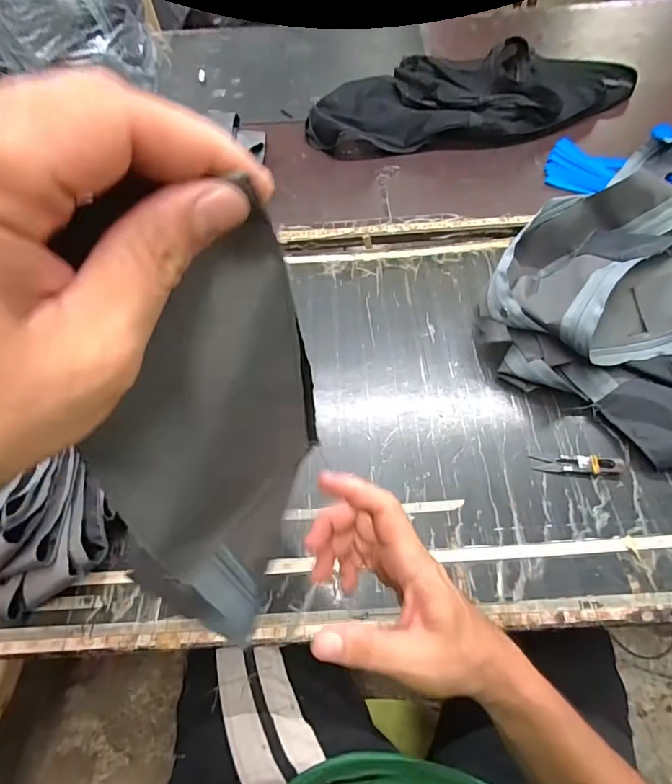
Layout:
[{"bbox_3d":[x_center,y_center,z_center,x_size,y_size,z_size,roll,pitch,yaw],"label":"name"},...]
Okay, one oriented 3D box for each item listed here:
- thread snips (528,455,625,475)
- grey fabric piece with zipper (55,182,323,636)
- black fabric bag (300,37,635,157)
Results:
[{"bbox_3d":[0.290,0.086,0.554,0.099,0.016,0.022,6,57,6],"label":"thread snips"},{"bbox_3d":[-0.054,0.036,0.229,0.046,0.237,0.100,19,37,14],"label":"grey fabric piece with zipper"},{"bbox_3d":[0.277,-0.659,1.009,0.688,0.070,0.382,-9,57,-4],"label":"black fabric bag"}]

